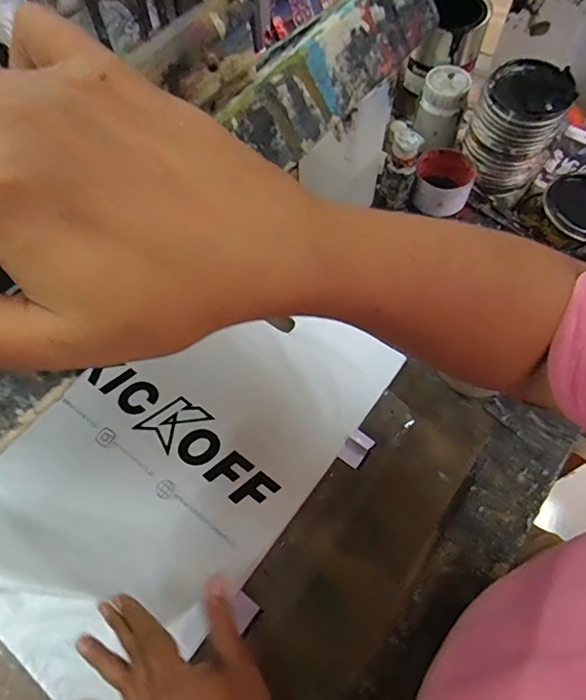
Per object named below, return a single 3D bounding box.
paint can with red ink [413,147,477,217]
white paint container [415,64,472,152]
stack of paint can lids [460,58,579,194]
[{"bbox_3d":[0.209,-0.234,0.657,0.077,0.045,0.093,13,65,8],"label":"paint can with red ink"},{"bbox_3d":[0.209,-0.336,0.673,0.063,0.094,0.064,16,65,10],"label":"white paint container"},{"bbox_3d":[0.290,-0.290,0.623,0.102,0.134,0.090,36,69,19],"label":"stack of paint can lids"}]

